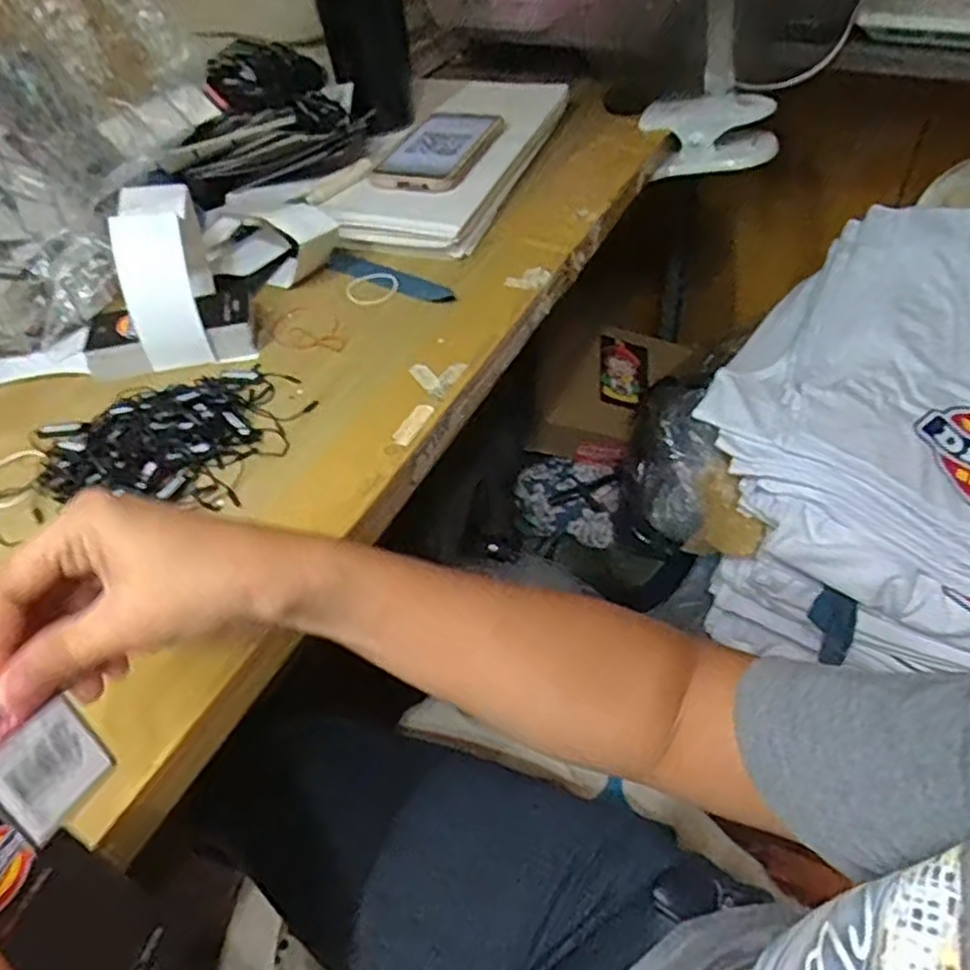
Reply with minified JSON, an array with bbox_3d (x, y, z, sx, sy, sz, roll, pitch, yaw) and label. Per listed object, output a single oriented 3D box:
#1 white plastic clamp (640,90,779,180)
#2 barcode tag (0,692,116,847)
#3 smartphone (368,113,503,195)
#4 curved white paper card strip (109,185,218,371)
[{"bbox_3d":[0.232,-0.362,0.736,0.138,0.064,0.044,9,48,13],"label":"white plastic clamp"},{"bbox_3d":[-0.152,0.091,0.240,0.004,0.050,0.037,-15,22,26],"label":"barcode tag"},{"bbox_3d":[-0.045,-0.307,0.652,0.081,0.014,0.151,13,52,15],"label":"smartphone"},{"bbox_3d":[-0.217,-0.145,0.490,0.055,0.087,0.097,-16,47,-10],"label":"curved white paper card strip"}]

